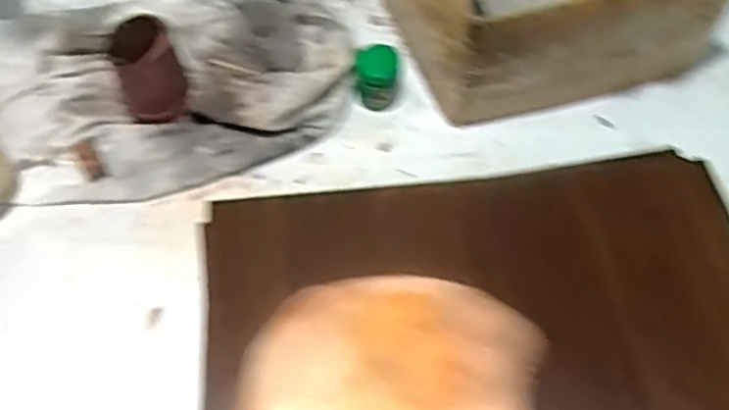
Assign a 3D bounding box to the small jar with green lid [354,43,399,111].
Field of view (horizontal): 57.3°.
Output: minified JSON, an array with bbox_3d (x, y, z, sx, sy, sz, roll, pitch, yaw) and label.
[{"bbox_3d":[0.013,-0.109,0.579,0.042,0.045,0.041,0,58,-1],"label":"small jar with green lid"}]

